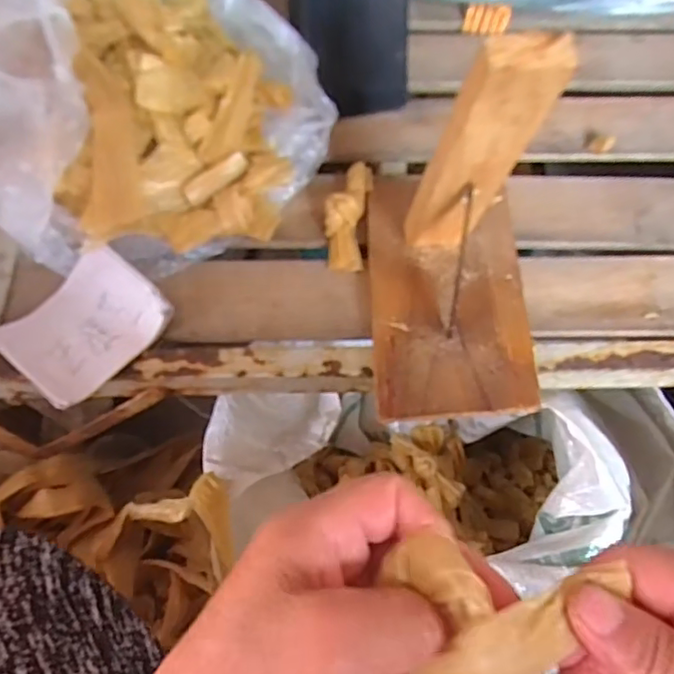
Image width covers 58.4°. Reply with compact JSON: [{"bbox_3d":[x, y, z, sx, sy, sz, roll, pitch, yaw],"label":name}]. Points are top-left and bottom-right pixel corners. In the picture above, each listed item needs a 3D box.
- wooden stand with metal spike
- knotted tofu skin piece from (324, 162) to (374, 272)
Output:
[{"bbox_3d":[0.072,-0.067,0.330,0.102,0.186,0.167,-2,63,0],"label":"wooden stand with metal spike"},{"bbox_3d":[0.008,-0.087,0.417,0.030,0.019,0.079,10,77,6],"label":"knotted tofu skin piece"}]

